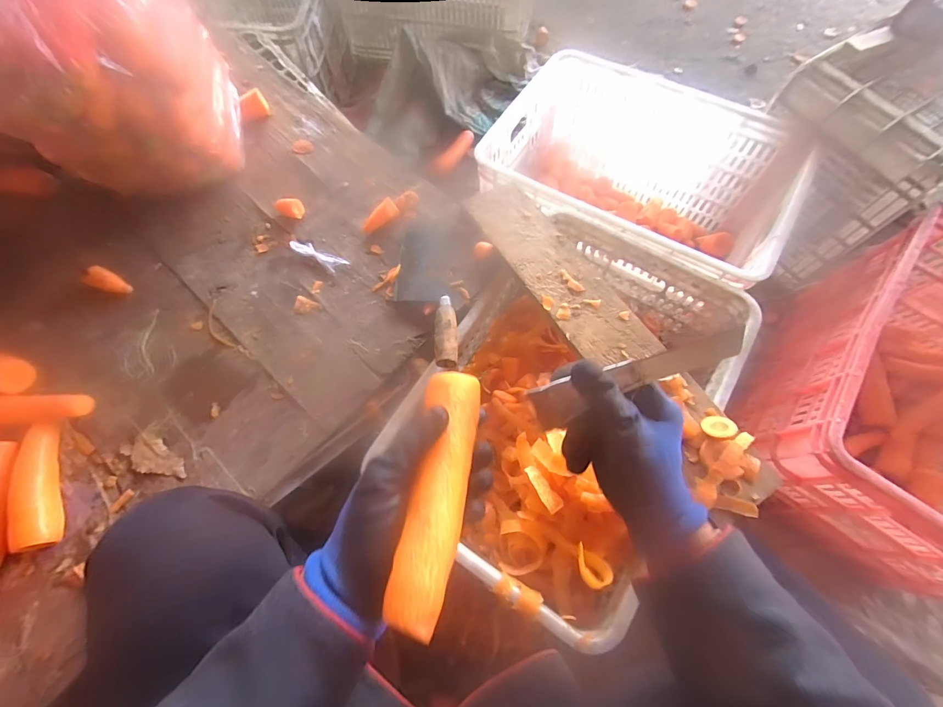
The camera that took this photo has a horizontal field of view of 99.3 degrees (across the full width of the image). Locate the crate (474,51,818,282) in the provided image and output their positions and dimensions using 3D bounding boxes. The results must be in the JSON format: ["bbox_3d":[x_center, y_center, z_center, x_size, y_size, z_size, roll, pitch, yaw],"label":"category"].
[{"bbox_3d":[0.310,-0.310,0.815,0.514,0.270,0.383,24,71,10],"label":"crate"}]

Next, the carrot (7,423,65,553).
[{"bbox_3d":[-0.509,0.154,0.472,0.033,0.036,0.147,-24,70,-8],"label":"carrot"}]

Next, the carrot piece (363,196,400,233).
[{"bbox_3d":[-0.142,-0.212,0.623,0.063,0.024,0.023,-39,73,-14],"label":"carrot piece"}]

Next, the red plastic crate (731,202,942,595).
[{"bbox_3d":[0.713,0.080,0.653,0.355,0.292,0.514,32,72,13],"label":"red plastic crate"}]

